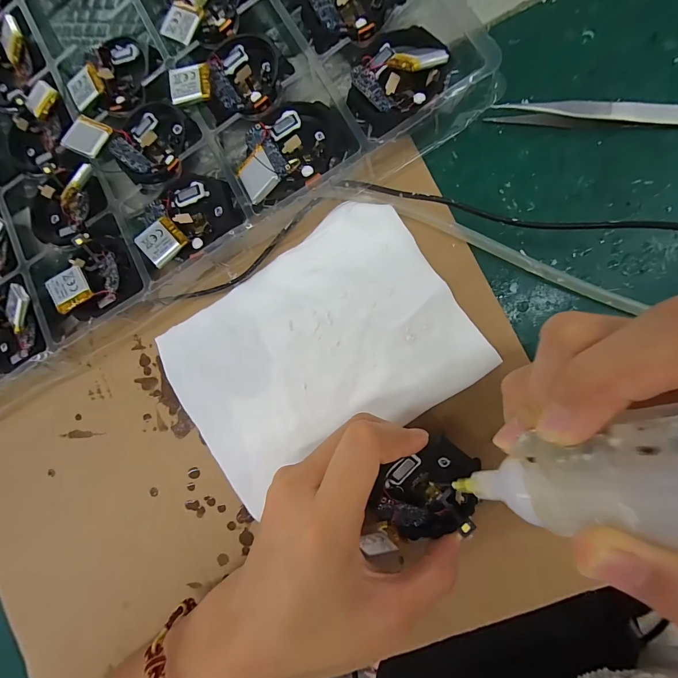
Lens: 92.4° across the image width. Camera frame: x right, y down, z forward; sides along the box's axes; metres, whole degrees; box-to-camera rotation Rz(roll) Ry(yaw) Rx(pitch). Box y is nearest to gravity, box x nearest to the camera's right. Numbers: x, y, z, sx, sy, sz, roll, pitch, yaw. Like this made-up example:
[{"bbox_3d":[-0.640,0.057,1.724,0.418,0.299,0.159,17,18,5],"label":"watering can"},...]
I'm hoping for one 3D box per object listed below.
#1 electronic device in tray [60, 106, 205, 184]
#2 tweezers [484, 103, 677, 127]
[{"bbox_3d":[-0.123,-0.126,0.197,0.065,0.016,0.052,24,93,8],"label":"electronic device in tray"},{"bbox_3d":[0.140,-0.119,0.171,0.113,0.012,0.010,5,90,9],"label":"tweezers"}]

